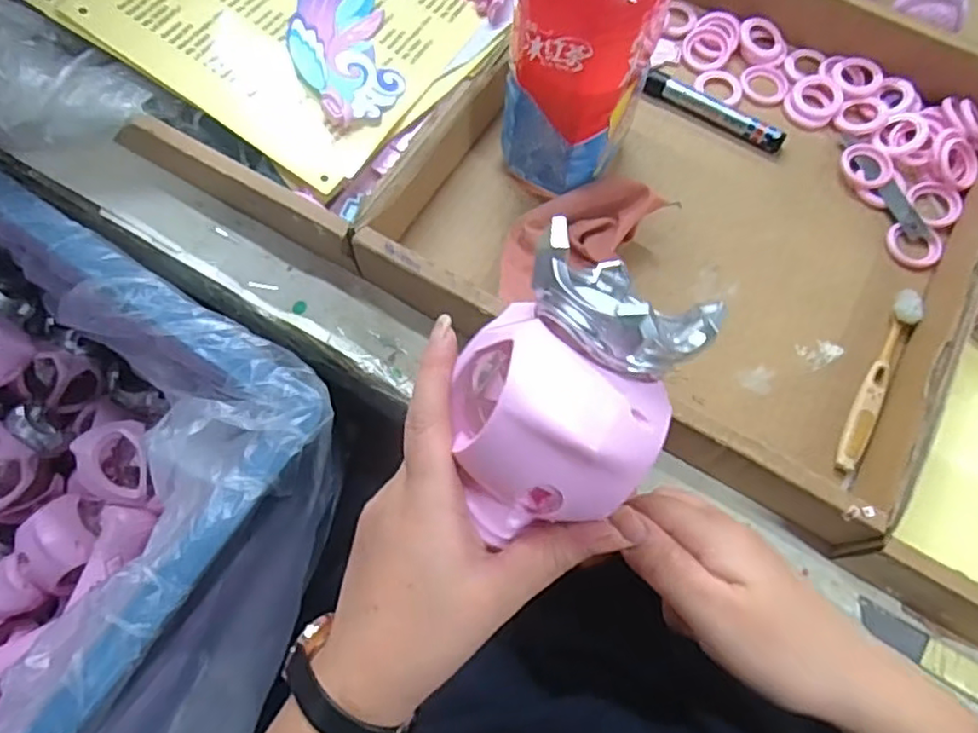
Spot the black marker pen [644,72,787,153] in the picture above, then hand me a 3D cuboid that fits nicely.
[{"bbox_3d":[0.171,-0.194,0.504,0.111,0.014,0.019,29,71,9],"label":"black marker pen"}]

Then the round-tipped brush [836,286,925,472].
[{"bbox_3d":[0.252,0.007,0.431,0.015,0.015,0.137,29,71,9],"label":"round-tipped brush"}]

